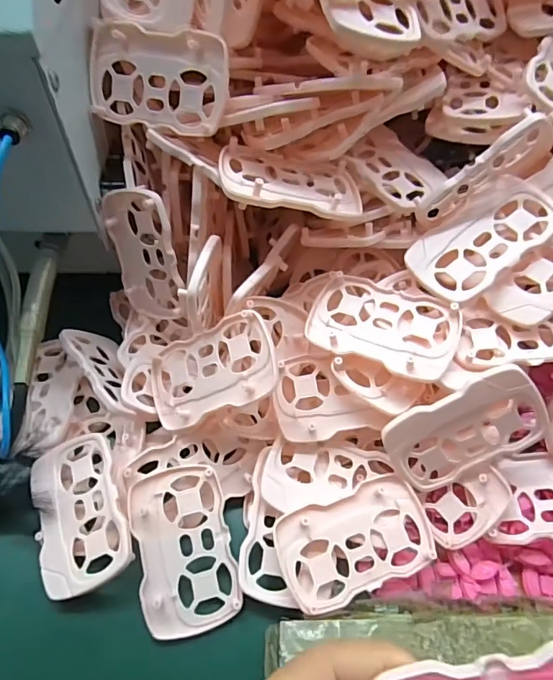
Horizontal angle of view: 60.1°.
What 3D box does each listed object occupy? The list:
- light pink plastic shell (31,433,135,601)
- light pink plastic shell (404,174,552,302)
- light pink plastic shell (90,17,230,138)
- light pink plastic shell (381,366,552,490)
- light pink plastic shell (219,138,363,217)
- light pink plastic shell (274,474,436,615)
[{"bbox_3d":[-0.118,0.101,0.284,0.051,0.016,0.088,-17,57,-13],"label":"light pink plastic shell"},{"bbox_3d":[0.126,-0.063,0.294,0.086,0.005,0.052,-39,61,3],"label":"light pink plastic shell"},{"bbox_3d":[-0.072,-0.155,0.283,0.089,0.053,0.008,16,22,12],"label":"light pink plastic shell"},{"bbox_3d":[0.109,0.052,0.277,0.087,0.054,0.008,-29,17,13],"label":"light pink plastic shell"},{"bbox_3d":[0.009,-0.096,0.293,0.087,0.015,0.057,5,48,-16],"label":"light pink plastic shell"},{"bbox_3d":[0.046,0.114,0.273,0.088,0.014,0.051,-17,57,-13],"label":"light pink plastic shell"}]

